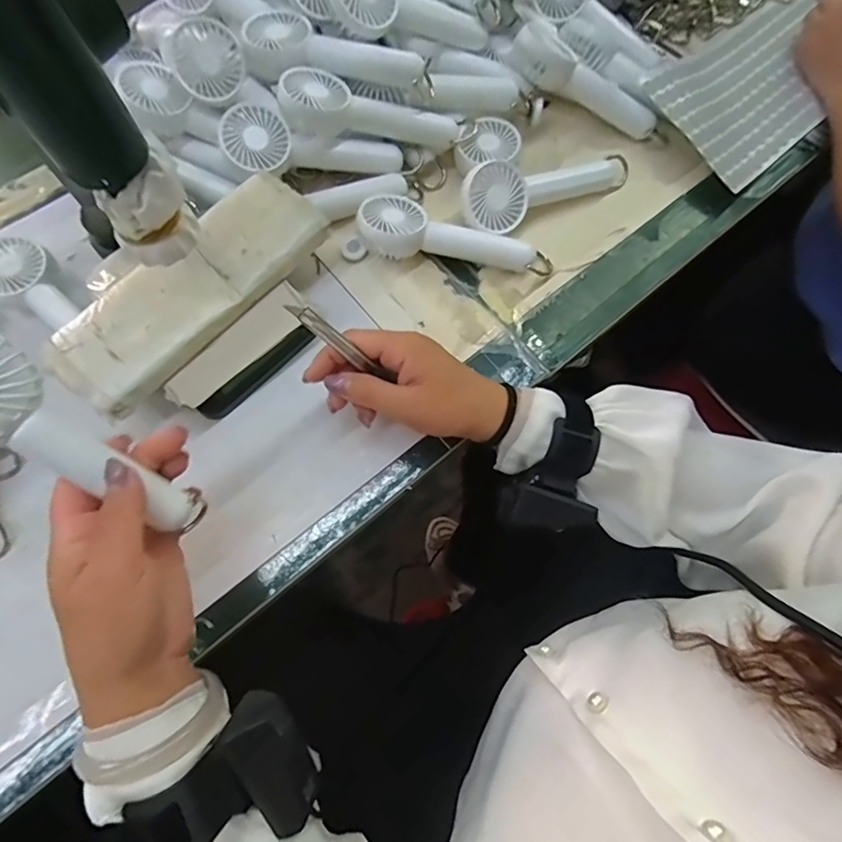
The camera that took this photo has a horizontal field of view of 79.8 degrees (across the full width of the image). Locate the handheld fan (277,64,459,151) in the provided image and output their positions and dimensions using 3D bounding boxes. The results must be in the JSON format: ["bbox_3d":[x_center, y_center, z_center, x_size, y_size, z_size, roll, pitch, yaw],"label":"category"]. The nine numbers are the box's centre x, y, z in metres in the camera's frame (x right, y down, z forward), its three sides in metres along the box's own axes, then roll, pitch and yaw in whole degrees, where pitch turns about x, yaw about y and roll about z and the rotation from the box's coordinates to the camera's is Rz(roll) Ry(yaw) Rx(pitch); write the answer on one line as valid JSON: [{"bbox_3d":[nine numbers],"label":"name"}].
[{"bbox_3d":[-0.043,-0.262,0.427,0.145,0.028,0.048,4,70,-19],"label":"handheld fan"}]

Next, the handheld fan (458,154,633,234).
[{"bbox_3d":[0.111,-0.210,0.433,0.164,0.037,0.045,-28,74,-10],"label":"handheld fan"}]

